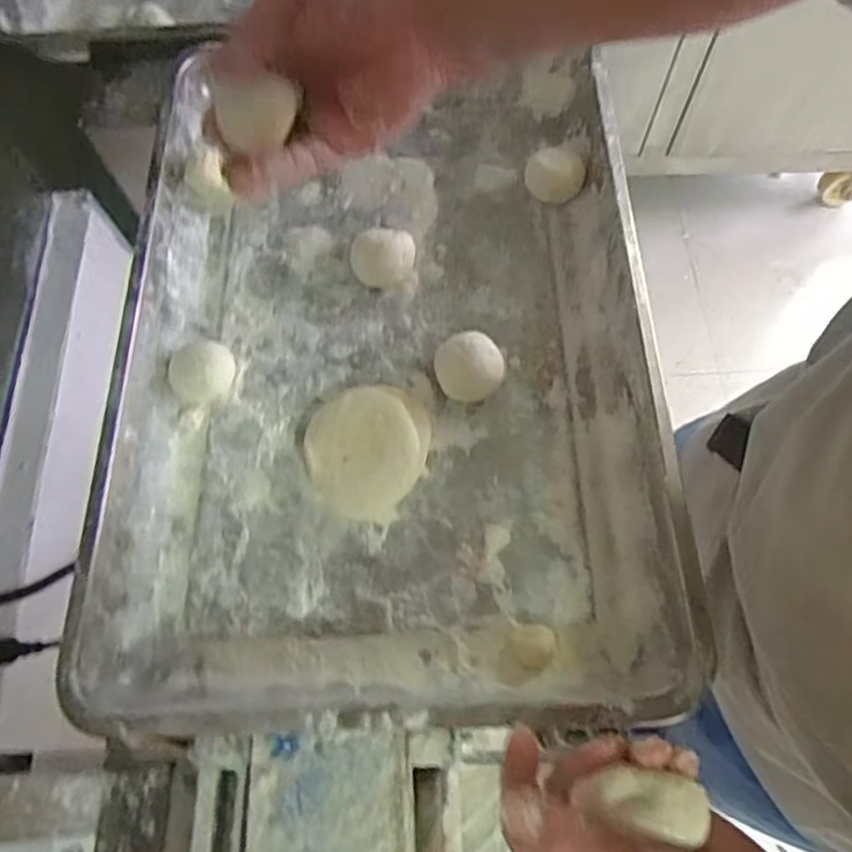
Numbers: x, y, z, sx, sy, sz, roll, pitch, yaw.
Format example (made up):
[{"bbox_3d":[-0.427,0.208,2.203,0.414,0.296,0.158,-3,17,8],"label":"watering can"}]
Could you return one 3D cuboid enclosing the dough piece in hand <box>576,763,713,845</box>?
[{"bbox_3d":[0.097,0.164,0.292,0.053,0.014,0.023,4,66,10],"label":"dough piece in hand"}]

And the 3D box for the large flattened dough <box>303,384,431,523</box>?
[{"bbox_3d":[-0.046,0.015,0.494,0.089,0.023,0.100,12,67,7],"label":"large flattened dough"}]

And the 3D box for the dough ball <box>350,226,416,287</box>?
[{"bbox_3d":[-0.037,-0.149,0.560,0.054,0.028,0.056,0,67,1],"label":"dough ball"}]

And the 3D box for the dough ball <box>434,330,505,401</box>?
[{"bbox_3d":[0.031,-0.051,0.511,0.047,0.039,0.054,-10,67,-3],"label":"dough ball"}]

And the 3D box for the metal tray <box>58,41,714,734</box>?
[{"bbox_3d":[-0.033,-0.077,0.523,0.391,0.055,0.568,-3,66,0],"label":"metal tray"}]

